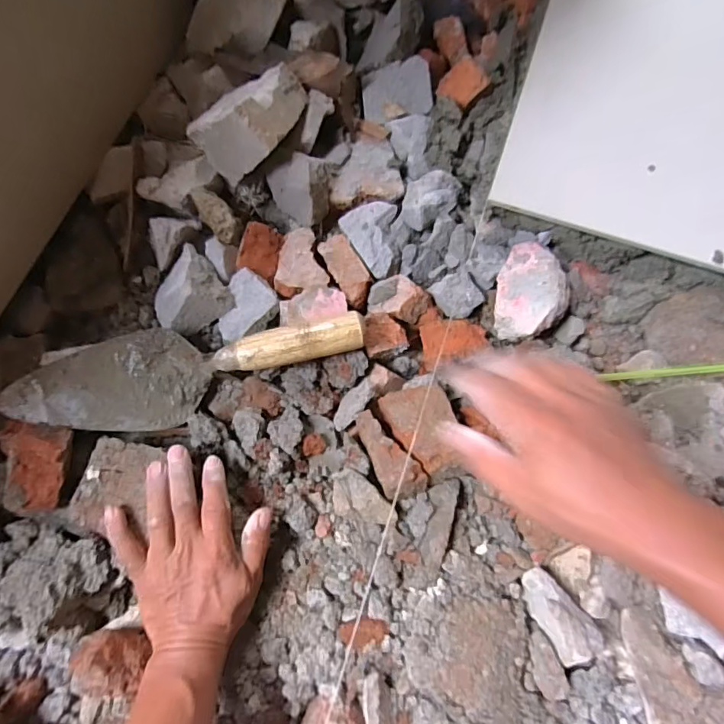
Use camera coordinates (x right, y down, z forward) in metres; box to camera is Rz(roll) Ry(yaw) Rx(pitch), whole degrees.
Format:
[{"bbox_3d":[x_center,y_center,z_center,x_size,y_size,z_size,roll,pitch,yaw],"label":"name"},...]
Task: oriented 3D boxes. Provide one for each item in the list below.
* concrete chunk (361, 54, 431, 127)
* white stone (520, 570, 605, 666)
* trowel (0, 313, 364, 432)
[{"bbox_3d":[0.039,-0.290,0.533,0.074,0.022,0.070,-8,76,-3],"label":"concrete chunk"},{"bbox_3d":[0.162,0.207,0.406,0.037,0.021,0.073,-31,61,-8],"label":"white stone"},{"bbox_3d":[-0.149,0.003,0.443,0.297,0.052,0.085,-16,76,-5],"label":"trowel"}]

